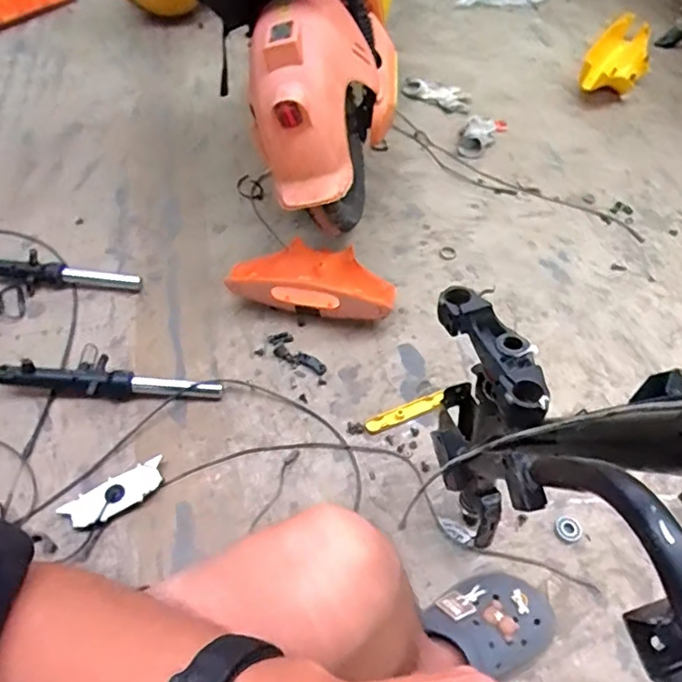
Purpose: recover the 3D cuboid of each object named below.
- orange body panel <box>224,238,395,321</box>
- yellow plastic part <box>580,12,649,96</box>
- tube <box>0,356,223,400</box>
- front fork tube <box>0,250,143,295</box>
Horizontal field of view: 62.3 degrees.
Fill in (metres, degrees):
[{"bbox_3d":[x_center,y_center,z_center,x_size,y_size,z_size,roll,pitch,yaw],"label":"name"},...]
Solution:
[{"bbox_3d":[-0.046,-0.114,1.012,0.280,0.101,0.139,3,53,4],"label":"orange body panel"},{"bbox_3d":[0.697,-0.699,1.428,0.135,0.099,0.282,27,59,18],"label":"yellow plastic part"},{"bbox_3d":[-0.362,0.055,0.902,0.336,0.067,0.065,1,54,0],"label":"tube"},{"bbox_3d":[-0.536,-0.120,1.023,0.329,0.068,0.046,-1,54,-1],"label":"front fork tube"}]

